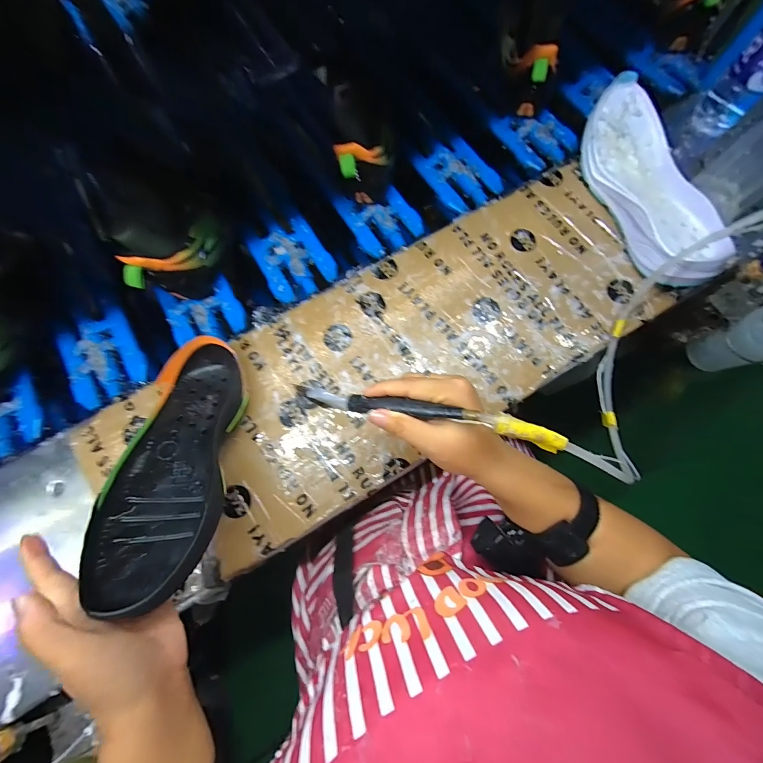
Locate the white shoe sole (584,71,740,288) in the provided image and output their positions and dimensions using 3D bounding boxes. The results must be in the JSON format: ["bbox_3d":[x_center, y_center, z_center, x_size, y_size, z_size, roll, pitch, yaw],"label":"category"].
[{"bbox_3d":[0.329,-0.244,0.431,0.106,0.055,0.278,-11,76,-2],"label":"white shoe sole"}]

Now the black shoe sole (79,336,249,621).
[{"bbox_3d":[-0.185,0.065,0.314,0.093,0.048,0.241,-6,50,-1],"label":"black shoe sole"}]

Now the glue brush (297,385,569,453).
[{"bbox_3d":[0.027,0.024,0.271,0.209,0.027,0.014,8,75,24],"label":"glue brush"}]

